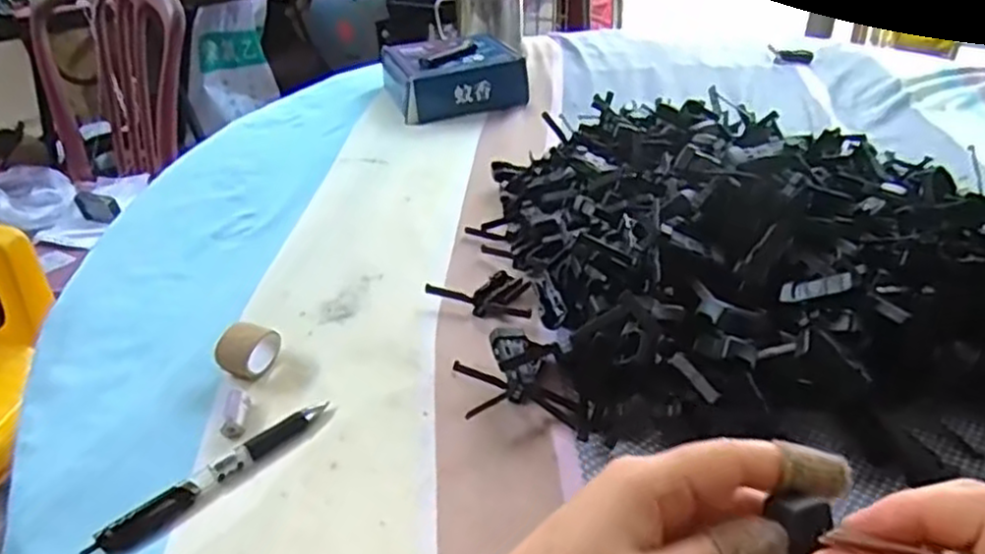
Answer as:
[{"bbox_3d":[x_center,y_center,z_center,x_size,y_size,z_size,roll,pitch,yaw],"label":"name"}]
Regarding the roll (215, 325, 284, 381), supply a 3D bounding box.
[{"bbox_3d":[-0.161,0.046,0.482,0.026,0.030,0.037,10,37,17],"label":"roll"}]

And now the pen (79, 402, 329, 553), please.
[{"bbox_3d":[-0.157,0.108,0.412,0.020,0.009,0.140,26,44,34],"label":"pen"}]

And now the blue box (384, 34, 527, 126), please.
[{"bbox_3d":[-0.047,-0.237,0.861,0.143,0.053,0.142,-13,37,-15],"label":"blue box"}]

